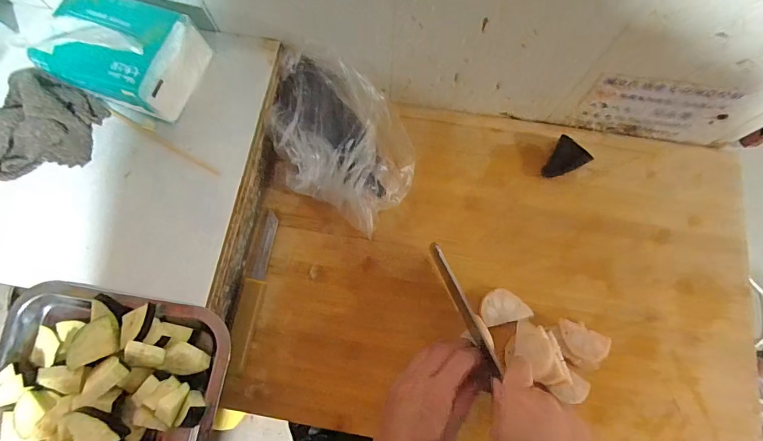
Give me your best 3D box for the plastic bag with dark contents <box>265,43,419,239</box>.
[{"bbox_3d":[-0.047,-0.091,0.440,0.177,0.078,0.150,27,77,7],"label":"plastic bag with dark contents"}]

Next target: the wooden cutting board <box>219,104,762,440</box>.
[{"bbox_3d":[0.130,0.055,0.440,0.542,0.027,0.378,9,75,3],"label":"wooden cutting board"}]

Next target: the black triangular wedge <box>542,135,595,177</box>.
[{"bbox_3d":[0.212,-0.070,0.457,0.046,0.026,0.040,-40,78,-9],"label":"black triangular wedge"}]

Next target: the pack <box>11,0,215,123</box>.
[{"bbox_3d":[-0.250,-0.164,0.377,0.121,0.078,0.096,20,76,6],"label":"pack"}]

